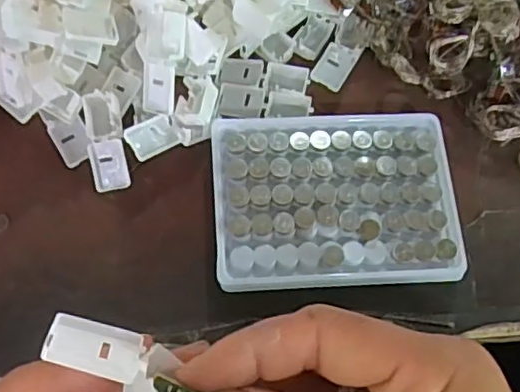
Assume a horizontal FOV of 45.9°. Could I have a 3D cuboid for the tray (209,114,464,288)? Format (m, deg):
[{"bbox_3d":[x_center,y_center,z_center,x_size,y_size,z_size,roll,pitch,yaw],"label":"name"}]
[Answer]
[{"bbox_3d":[0.041,0.000,0.338,0.128,0.021,0.098,-2,71,-4],"label":"tray"}]

